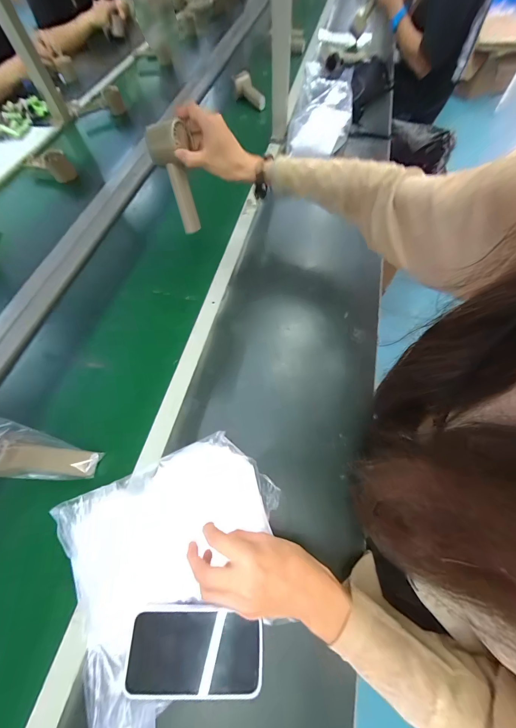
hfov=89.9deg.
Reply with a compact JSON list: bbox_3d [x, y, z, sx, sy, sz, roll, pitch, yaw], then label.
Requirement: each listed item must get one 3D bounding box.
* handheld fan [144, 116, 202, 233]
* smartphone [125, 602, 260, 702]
[{"bbox_3d":[-0.128,-0.306,0.438,0.078,0.156,0.045,-8,45,0],"label":"handheld fan"},{"bbox_3d":[-0.069,0.325,0.294,0.147,0.012,0.077,3,63,-2],"label":"smartphone"}]

